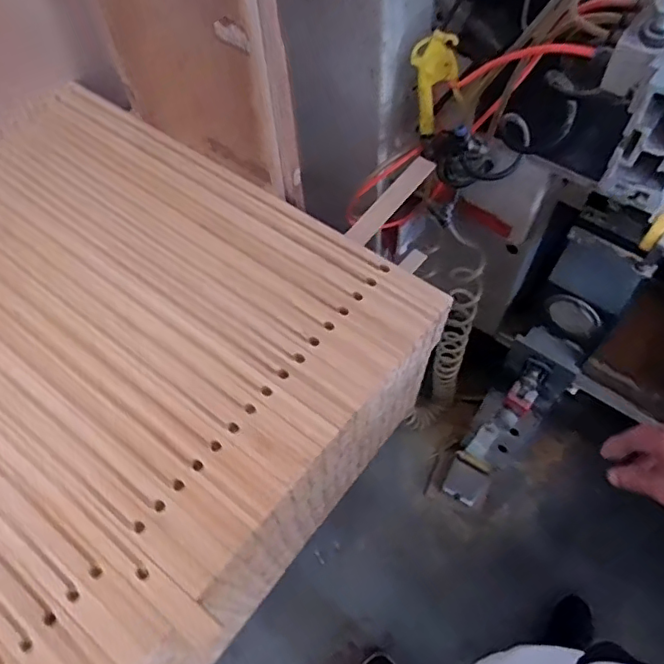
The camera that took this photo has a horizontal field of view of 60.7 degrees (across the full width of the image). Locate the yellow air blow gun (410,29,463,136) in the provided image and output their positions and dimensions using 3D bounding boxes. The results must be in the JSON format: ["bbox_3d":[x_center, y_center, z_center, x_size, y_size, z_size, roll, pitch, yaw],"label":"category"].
[{"bbox_3d":[0.138,-0.330,0.761,0.069,0.129,0.028,11,37,10],"label":"yellow air blow gun"}]

